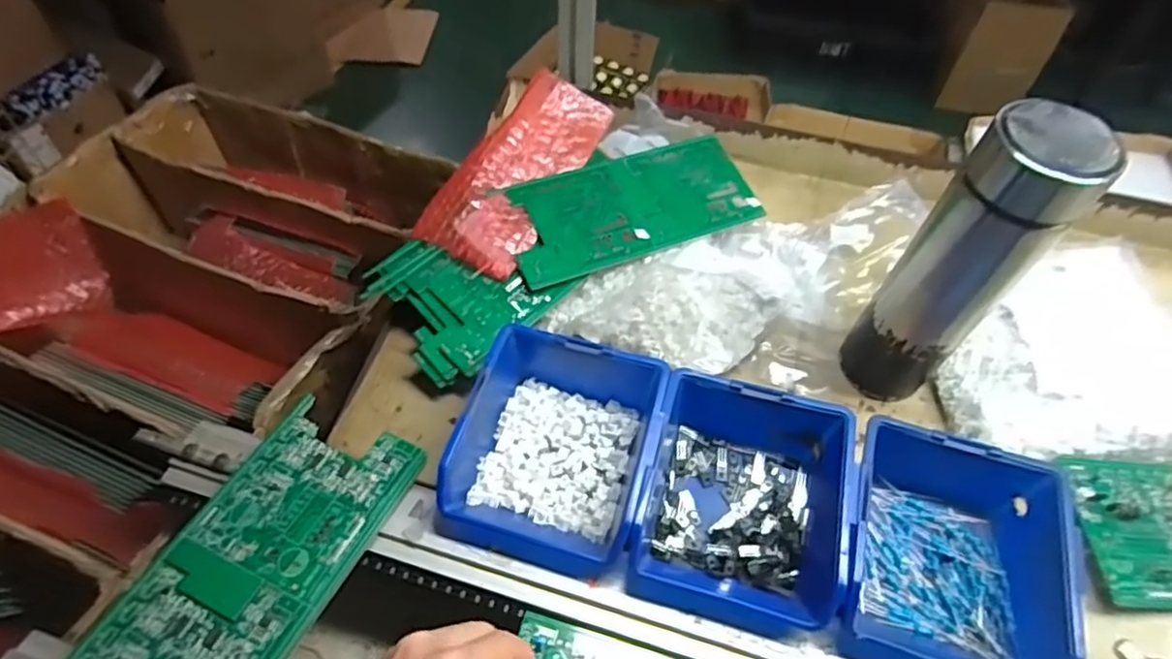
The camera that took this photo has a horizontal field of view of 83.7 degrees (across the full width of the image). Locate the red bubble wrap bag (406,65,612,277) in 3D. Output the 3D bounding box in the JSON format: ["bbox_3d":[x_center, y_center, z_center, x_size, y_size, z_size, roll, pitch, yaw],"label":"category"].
[{"bbox_3d":[-0.056,-0.134,0.540,0.091,0.029,0.190,25,67,16],"label":"red bubble wrap bag"}]

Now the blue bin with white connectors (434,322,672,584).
[{"bbox_3d":[-0.017,0.072,0.428,0.118,0.062,0.143,15,52,9],"label":"blue bin with white connectors"}]

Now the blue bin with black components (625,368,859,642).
[{"bbox_3d":[0.097,0.102,0.408,0.122,0.060,0.140,15,52,8],"label":"blue bin with black components"}]

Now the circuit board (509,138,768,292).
[{"bbox_3d":[0.038,-0.104,0.548,0.214,0.008,0.098,-19,67,-18],"label":"circuit board"}]

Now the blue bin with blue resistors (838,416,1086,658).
[{"bbox_3d":[0.216,0.134,0.392,0.122,0.061,0.139,17,52,10],"label":"blue bin with blue resistors"}]

